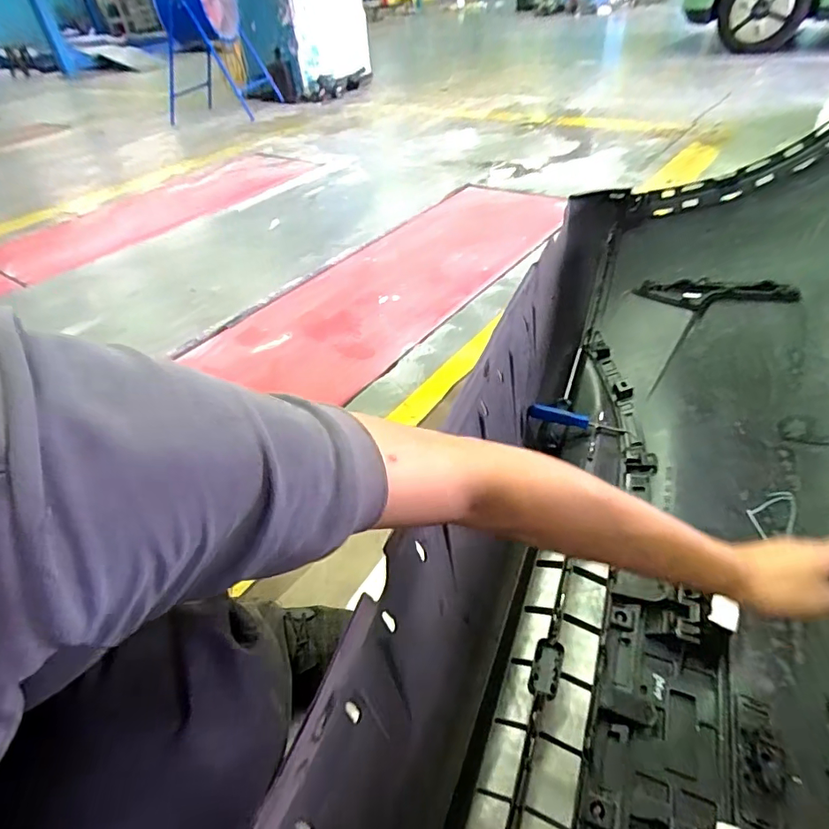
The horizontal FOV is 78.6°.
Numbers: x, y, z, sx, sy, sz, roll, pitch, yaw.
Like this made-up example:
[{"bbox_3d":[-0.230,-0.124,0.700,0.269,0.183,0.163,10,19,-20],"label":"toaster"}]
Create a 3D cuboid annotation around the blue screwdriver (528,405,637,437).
[{"bbox_3d":[0.286,0.011,0.876,0.184,0.025,0.025,13,41,-1],"label":"blue screwdriver"}]

